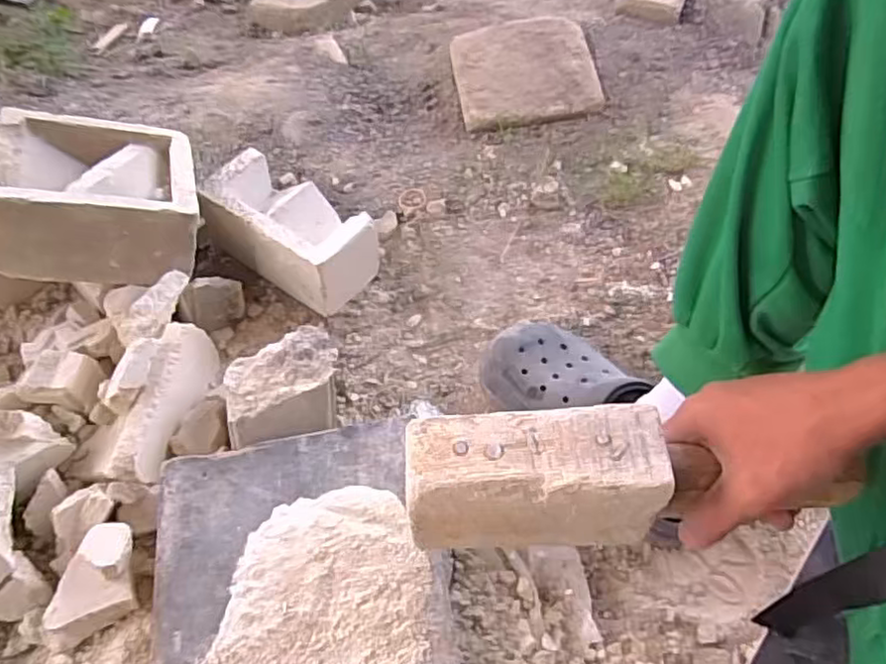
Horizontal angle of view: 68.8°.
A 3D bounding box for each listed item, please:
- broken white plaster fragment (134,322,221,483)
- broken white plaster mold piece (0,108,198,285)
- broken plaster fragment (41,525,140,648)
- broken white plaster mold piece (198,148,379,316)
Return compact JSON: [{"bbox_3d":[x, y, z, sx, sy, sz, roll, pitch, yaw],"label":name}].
[{"bbox_3d":[-0.276,0.073,0.668,0.028,0.085,0.167,1,57,0],"label":"broken white plaster fragment"},{"bbox_3d":[-0.399,-0.158,0.750,0.203,0.115,0.198,0,40,-26],"label":"broken white plaster mold piece"},{"bbox_3d":[-0.305,0.218,0.561,0.068,0.034,0.097,-2,58,-1],"label":"broken plaster fragment"},{"bbox_3d":[-0.188,-0.124,0.803,0.198,0.109,0.123,27,62,16],"label":"broken white plaster mold piece"}]

